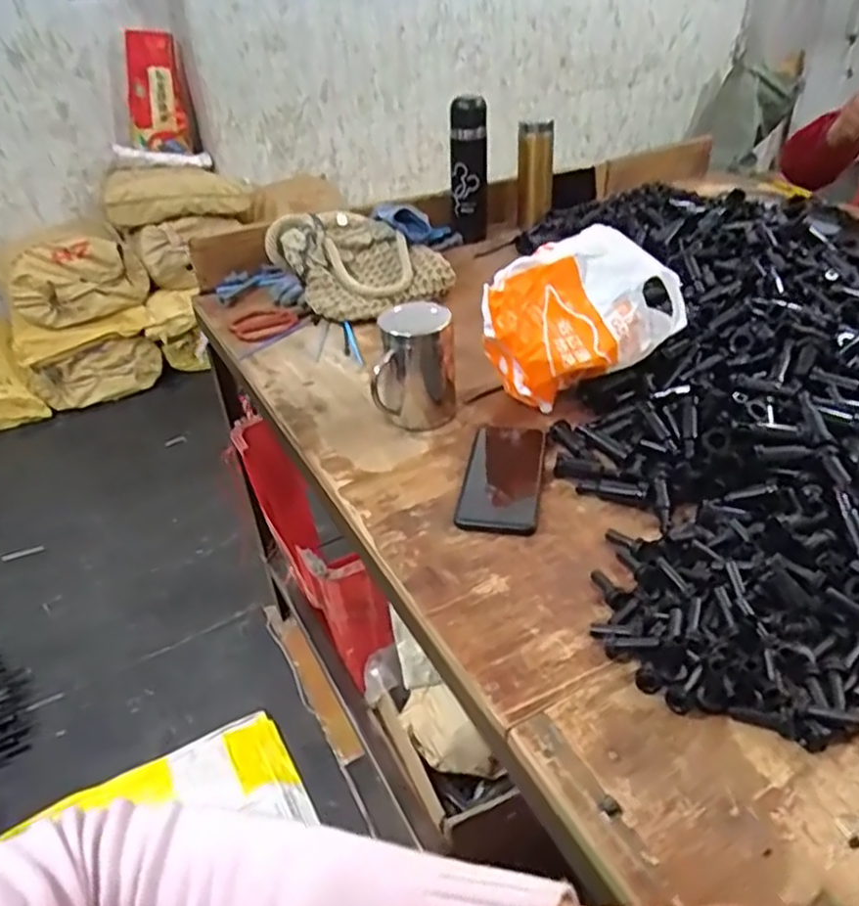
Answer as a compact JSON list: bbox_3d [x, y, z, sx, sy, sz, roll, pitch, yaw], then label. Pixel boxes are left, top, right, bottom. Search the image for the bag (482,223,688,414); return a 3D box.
[{"bbox_3d":[0.154,-0.136,0.734,0.203,0.153,0.108,-16,38,-18],"label":"bag"}]

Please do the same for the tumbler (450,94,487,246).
[{"bbox_3d":[0.069,-0.492,1.188,0.059,0.230,0.074,1,36,6],"label":"tumbler"}]

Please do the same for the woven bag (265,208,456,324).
[{"bbox_3d":[-0.102,-0.286,1.028,0.207,0.068,0.216,-31,71,-28],"label":"woven bag"}]

